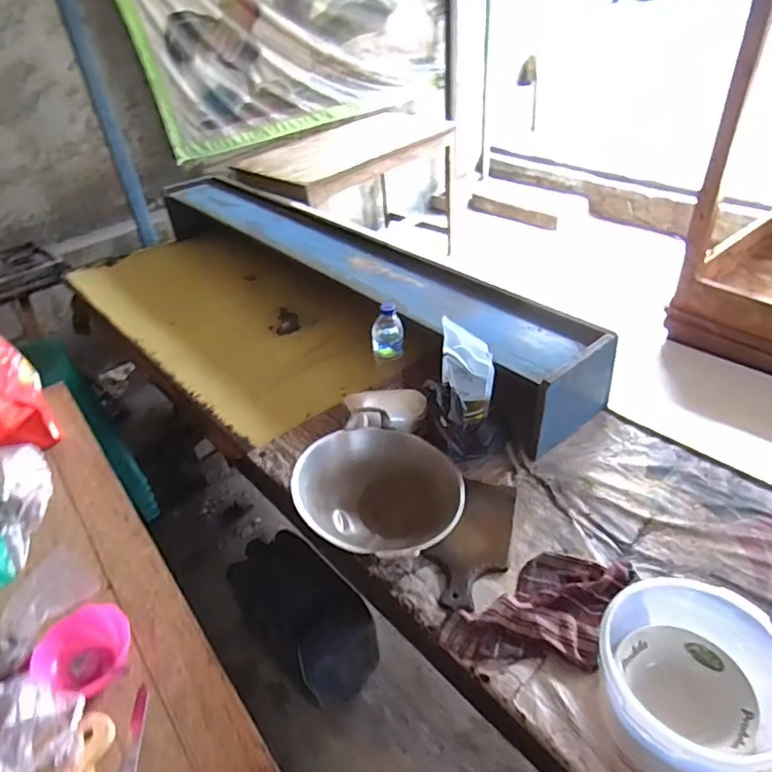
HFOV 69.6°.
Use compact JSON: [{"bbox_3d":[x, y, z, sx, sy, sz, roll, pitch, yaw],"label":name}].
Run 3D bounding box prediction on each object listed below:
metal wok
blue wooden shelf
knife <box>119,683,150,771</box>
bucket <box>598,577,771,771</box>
[{"bbox_3d":[-0.002,0.195,0.950,0.261,0.137,0.246,-3,38,2],"label":"metal wok"},{"bbox_3d":[-0.184,-0.367,1.634,0.237,0.199,1.761,-29,45,-28],"label":"blue wooden shelf"},{"bbox_3d":[-0.320,0.487,0.688,0.024,0.010,0.217,-9,39,-5],"label":"knife"},{"bbox_3d":[0.365,0.364,0.686,0.230,0.132,0.213,-3,38,2],"label":"bucket"}]

